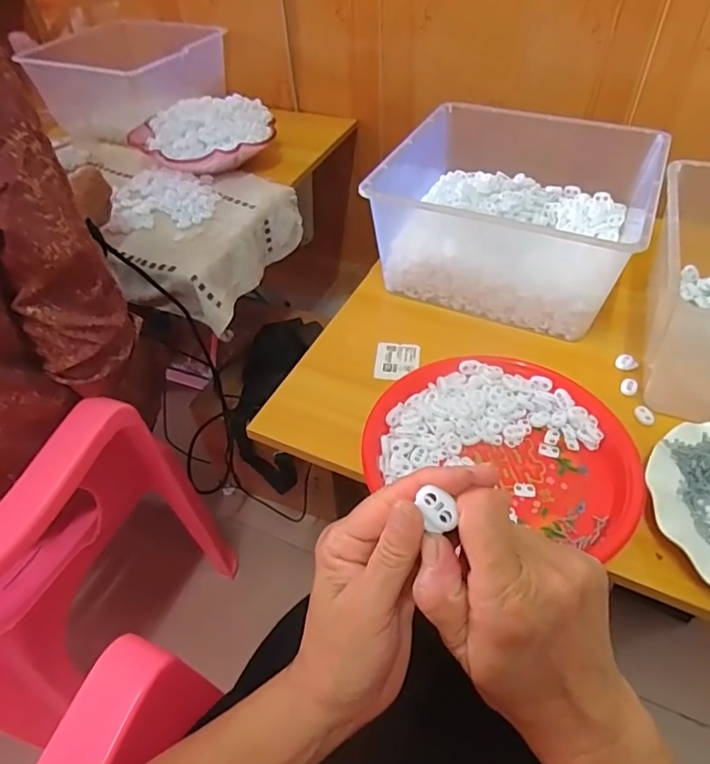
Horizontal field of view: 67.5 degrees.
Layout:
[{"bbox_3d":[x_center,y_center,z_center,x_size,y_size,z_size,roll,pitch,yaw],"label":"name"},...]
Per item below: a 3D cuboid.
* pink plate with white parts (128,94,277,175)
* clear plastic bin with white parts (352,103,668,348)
[{"bbox_3d":[-0.268,-0.435,0.944,0.246,0.072,0.183,-11,46,-9],"label":"pink plate with white parts"},{"bbox_3d":[0.199,-0.213,0.666,0.286,0.138,0.270,19,49,20],"label":"clear plastic bin with white parts"}]

